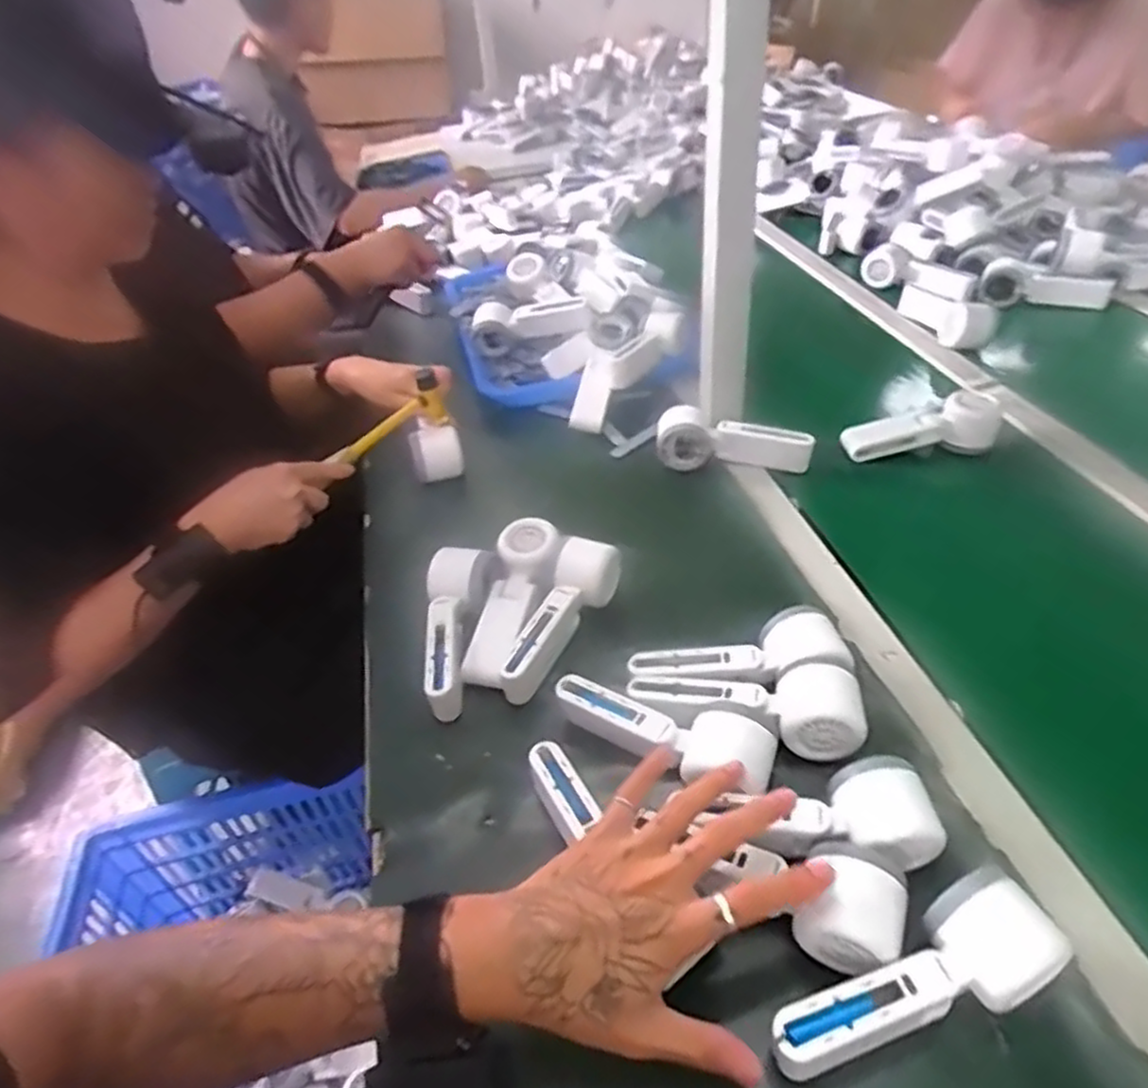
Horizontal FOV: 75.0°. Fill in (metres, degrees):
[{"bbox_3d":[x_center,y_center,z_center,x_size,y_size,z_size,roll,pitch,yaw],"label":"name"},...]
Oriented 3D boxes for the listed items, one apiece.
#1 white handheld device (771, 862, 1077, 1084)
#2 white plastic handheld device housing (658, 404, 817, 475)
[{"bbox_3d":[0.186,0.244,0.405,0.156,0.057,0.057,-22,43,-18],"label":"white handheld device"},{"bbox_3d":[0.181,-0.114,0.843,0.169,0.049,0.067,7,42,15],"label":"white plastic handheld device housing"}]

